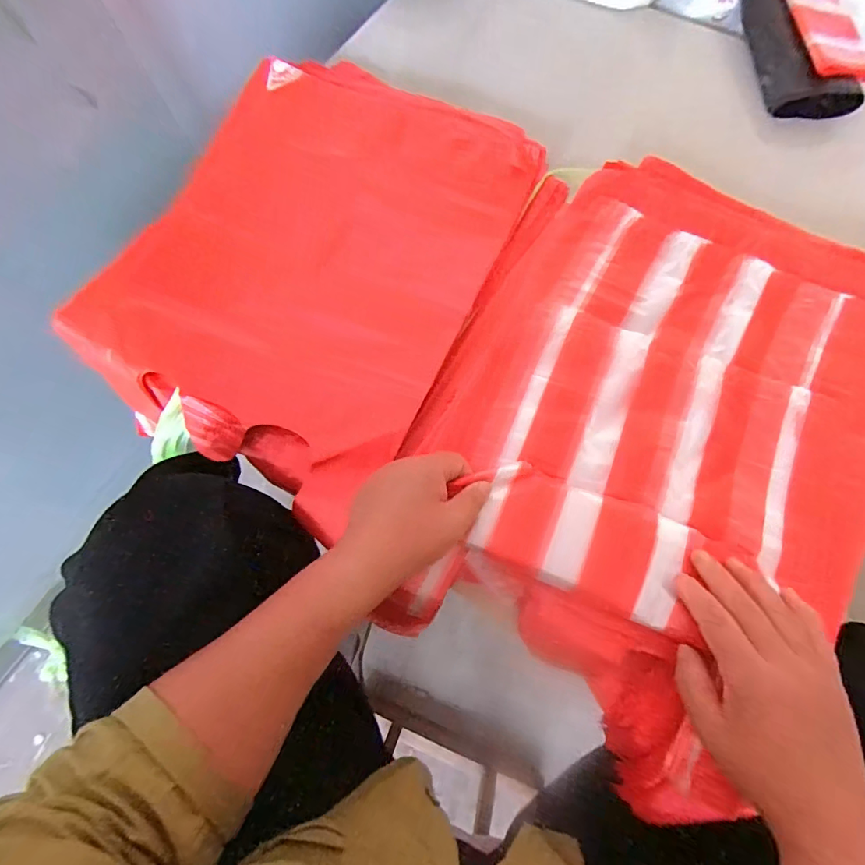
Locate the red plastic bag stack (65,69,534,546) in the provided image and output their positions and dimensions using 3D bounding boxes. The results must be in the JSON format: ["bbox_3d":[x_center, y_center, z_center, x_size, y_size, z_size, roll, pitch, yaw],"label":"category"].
[{"bbox_3d":[-0.133,-0.198,0.504,0.383,0.055,0.474,30,78,3],"label":"red plastic bag stack"}]

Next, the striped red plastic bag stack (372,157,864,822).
[{"bbox_3d":[0.192,-0.003,0.423,0.397,0.058,0.518,30,75,11],"label":"striped red plastic bag stack"}]

